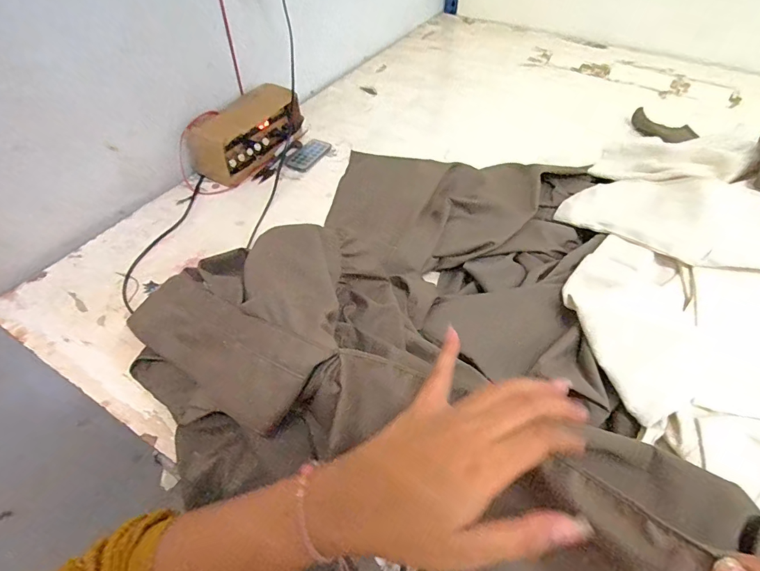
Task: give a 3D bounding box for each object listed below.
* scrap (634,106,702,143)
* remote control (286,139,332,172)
[{"bbox_3d":[0.503,-0.281,0.748,0.107,0.017,0.052,30,56,24],"label":"scrap"},{"bbox_3d":[-0.120,-0.217,0.702,0.039,0.011,0.088,26,54,21],"label":"remote control"}]

